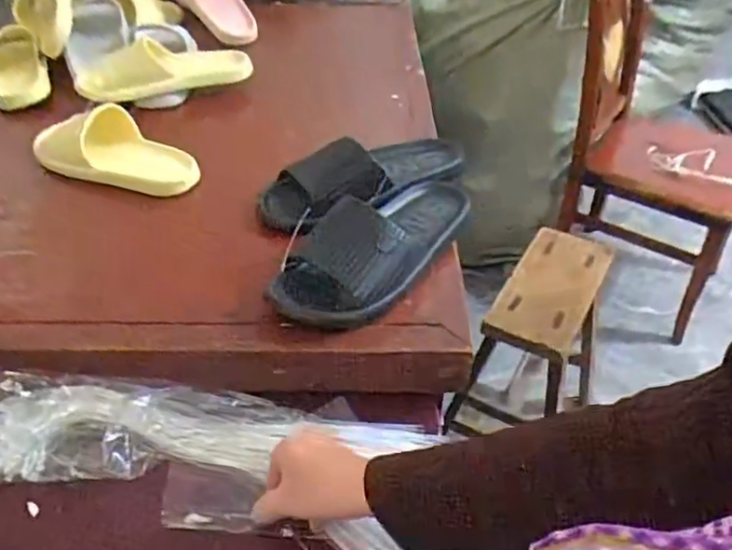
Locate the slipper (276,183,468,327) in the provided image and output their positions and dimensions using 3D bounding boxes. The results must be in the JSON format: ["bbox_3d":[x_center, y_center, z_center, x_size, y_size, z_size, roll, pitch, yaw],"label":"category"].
[{"bbox_3d":[0.021,-0.044,0.673,0.103,0.078,0.281,28,47,30],"label":"slipper"}]

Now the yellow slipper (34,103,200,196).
[{"bbox_3d":[-0.320,-0.158,0.805,0.205,0.068,0.082,14,41,17],"label":"yellow slipper"}]

